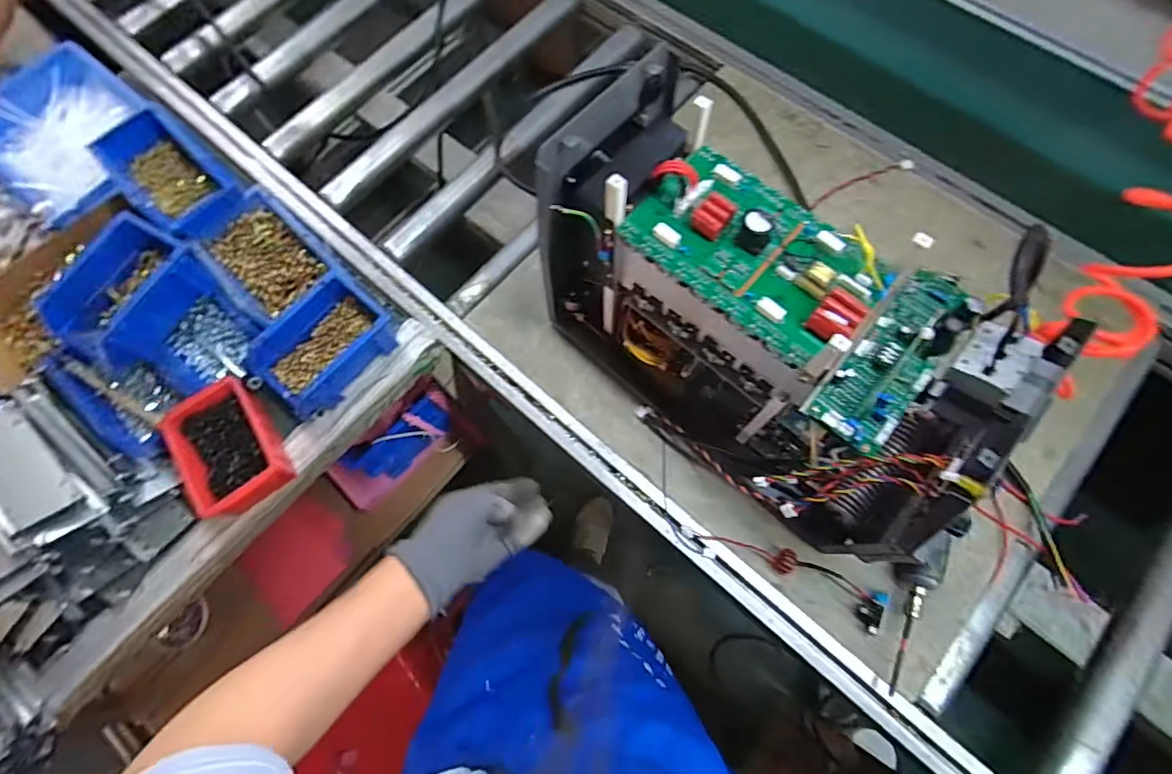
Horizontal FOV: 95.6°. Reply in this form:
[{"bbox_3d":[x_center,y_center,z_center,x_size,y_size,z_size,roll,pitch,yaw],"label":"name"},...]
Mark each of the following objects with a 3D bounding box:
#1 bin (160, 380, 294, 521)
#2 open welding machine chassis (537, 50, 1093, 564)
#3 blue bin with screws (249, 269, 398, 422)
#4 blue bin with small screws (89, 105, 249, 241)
[{"bbox_3d":[-0.425,0.073,0.635,0.100,0.049,0.141,-34,73,-9],"label":"bin"},{"bbox_3d":[0.166,-0.055,0.560,0.450,0.296,0.204,37,77,13],"label":"open welding machine chassis"},{"bbox_3d":[-0.324,-0.050,0.665,0.101,0.070,0.159,40,77,14],"label":"blue bin with screws"},{"bbox_3d":[-0.539,-0.275,0.684,0.163,0.061,0.113,38,77,13],"label":"blue bin with small screws"}]

